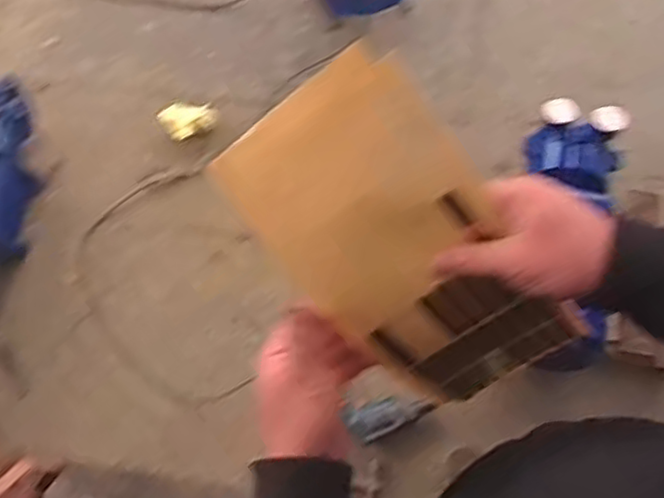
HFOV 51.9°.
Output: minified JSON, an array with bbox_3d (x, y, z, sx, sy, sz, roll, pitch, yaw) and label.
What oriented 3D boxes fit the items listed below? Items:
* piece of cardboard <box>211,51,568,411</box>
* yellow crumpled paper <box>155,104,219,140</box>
[{"bbox_3d":[0.059,0.006,0.529,0.151,0.028,0.298,-34,116,9],"label":"piece of cardboard"},{"bbox_3d":[-0.383,-0.363,1.831,0.143,0.054,0.106,-33,71,-11],"label":"yellow crumpled paper"}]

